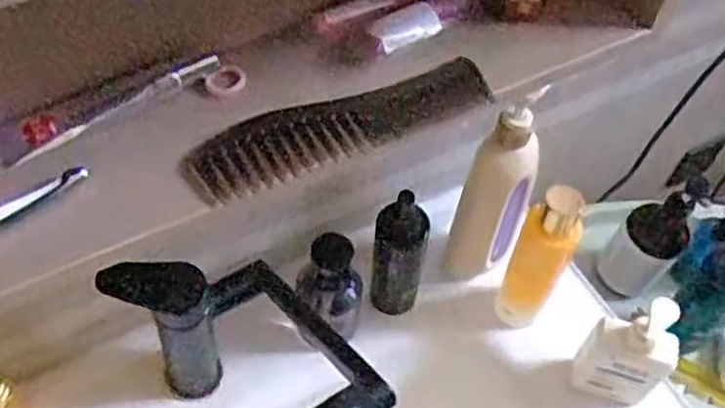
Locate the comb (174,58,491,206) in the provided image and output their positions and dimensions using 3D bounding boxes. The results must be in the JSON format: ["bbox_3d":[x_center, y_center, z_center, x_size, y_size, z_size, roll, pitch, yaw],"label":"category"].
[{"bbox_3d":[-0.012,-0.049,0.455,0.193,0.007,0.042,-21,74,-16],"label":"comb"}]

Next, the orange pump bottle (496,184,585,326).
[{"bbox_3d":[0.158,0.054,0.684,0.045,0.190,0.039,26,57,15],"label":"orange pump bottle"}]

